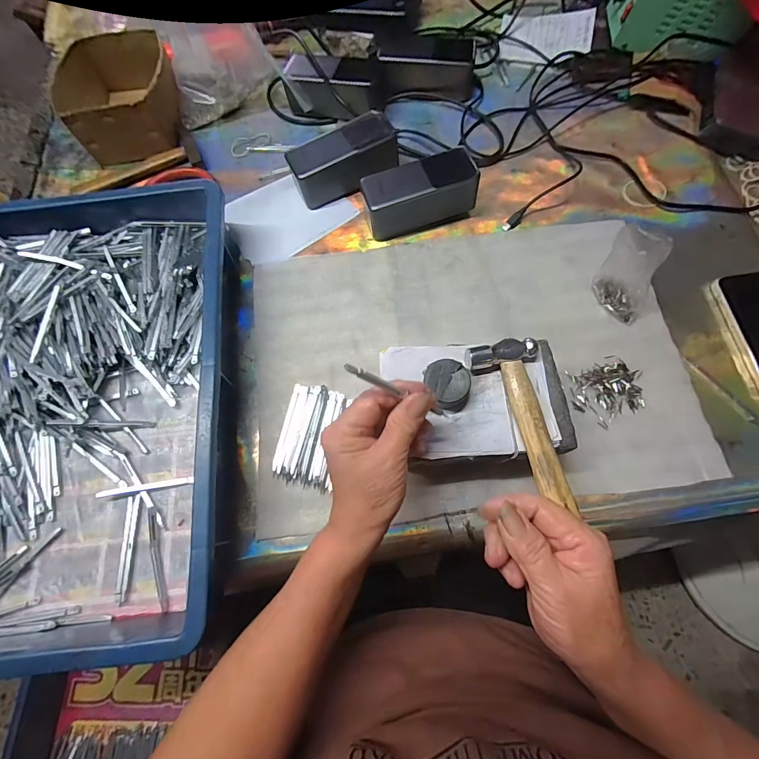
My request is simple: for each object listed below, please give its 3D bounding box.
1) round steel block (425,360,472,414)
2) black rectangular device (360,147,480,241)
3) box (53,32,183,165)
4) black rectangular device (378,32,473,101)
[{"bbox_3d":[0.058,0.006,0.318,0.035,0.021,0.041,-12,71,-3],"label":"round steel block"},{"bbox_3d":[0.047,-0.216,0.444,0.128,0.055,0.051,-14,71,-4],"label":"black rectangular device"},{"bbox_3d":[-0.348,-0.381,0.513,0.148,0.070,0.159,-22,72,-6],"label":"box"},{"bbox_3d":[0.067,-0.436,0.530,0.136,0.055,0.066,8,71,4],"label":"black rectangular device"}]

